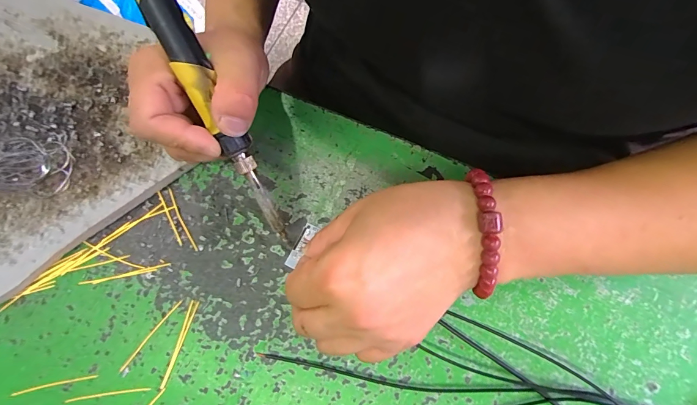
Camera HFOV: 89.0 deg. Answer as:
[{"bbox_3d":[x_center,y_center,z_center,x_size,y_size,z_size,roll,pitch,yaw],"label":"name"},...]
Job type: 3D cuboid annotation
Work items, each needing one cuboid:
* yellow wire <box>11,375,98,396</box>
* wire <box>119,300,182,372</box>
[{"bbox_3d":[-0.184,0.113,0.220,0.053,0.004,0.004,-12,73,-2],"label":"yellow wire"},{"bbox_3d":[-0.127,0.084,0.226,0.004,0.004,0.053,36,77,12],"label":"wire"}]

